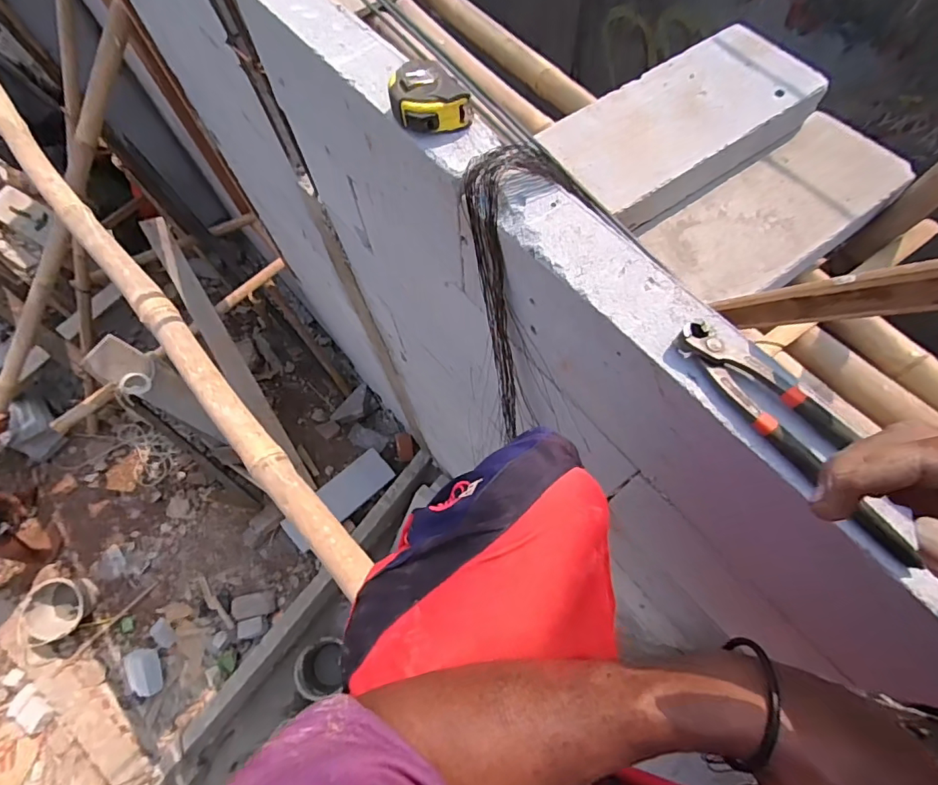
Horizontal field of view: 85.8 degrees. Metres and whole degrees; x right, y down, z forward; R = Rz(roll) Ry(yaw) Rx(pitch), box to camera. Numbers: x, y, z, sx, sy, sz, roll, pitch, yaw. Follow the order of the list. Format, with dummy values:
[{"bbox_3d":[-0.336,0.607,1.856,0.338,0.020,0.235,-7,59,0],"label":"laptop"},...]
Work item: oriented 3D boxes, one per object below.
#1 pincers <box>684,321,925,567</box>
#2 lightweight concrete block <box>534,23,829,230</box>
[{"bbox_3d":[0.243,0.027,0.371,0.043,0.019,0.209,-32,70,-9],"label":"pincers"},{"bbox_3d":[0.336,-0.427,0.805,0.439,0.059,0.223,-35,71,-10],"label":"lightweight concrete block"}]

